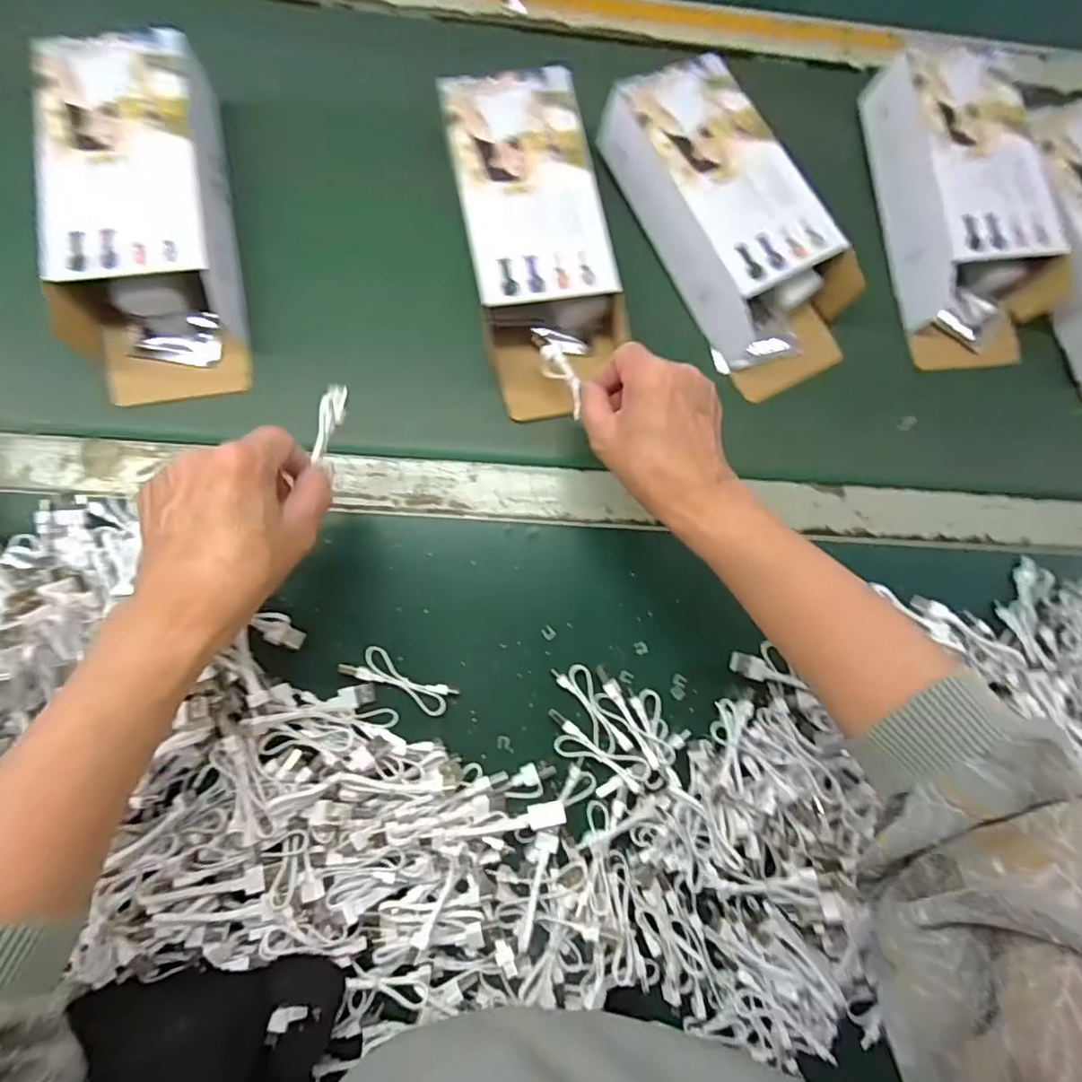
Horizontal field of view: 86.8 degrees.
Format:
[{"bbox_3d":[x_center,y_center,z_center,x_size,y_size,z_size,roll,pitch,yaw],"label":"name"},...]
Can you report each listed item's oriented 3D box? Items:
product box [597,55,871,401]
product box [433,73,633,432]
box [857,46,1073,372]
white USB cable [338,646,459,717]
[{"bbox_3d":[0.155,-0.248,0.457,0.112,0.060,0.254,-28,87,-7],"label":"product box"},{"bbox_3d":[-0.004,-0.227,0.439,0.101,0.061,0.255,-12,85,-6],"label":"product box"},{"bbox_3d":[0.355,-0.278,0.475,0.109,0.054,0.247,-6,85,-5],"label":"box"},{"bbox_3d":[-0.095,0.093,0.383,0.074,0.016,0.022,29,83,-1],"label":"white USB cable"}]

